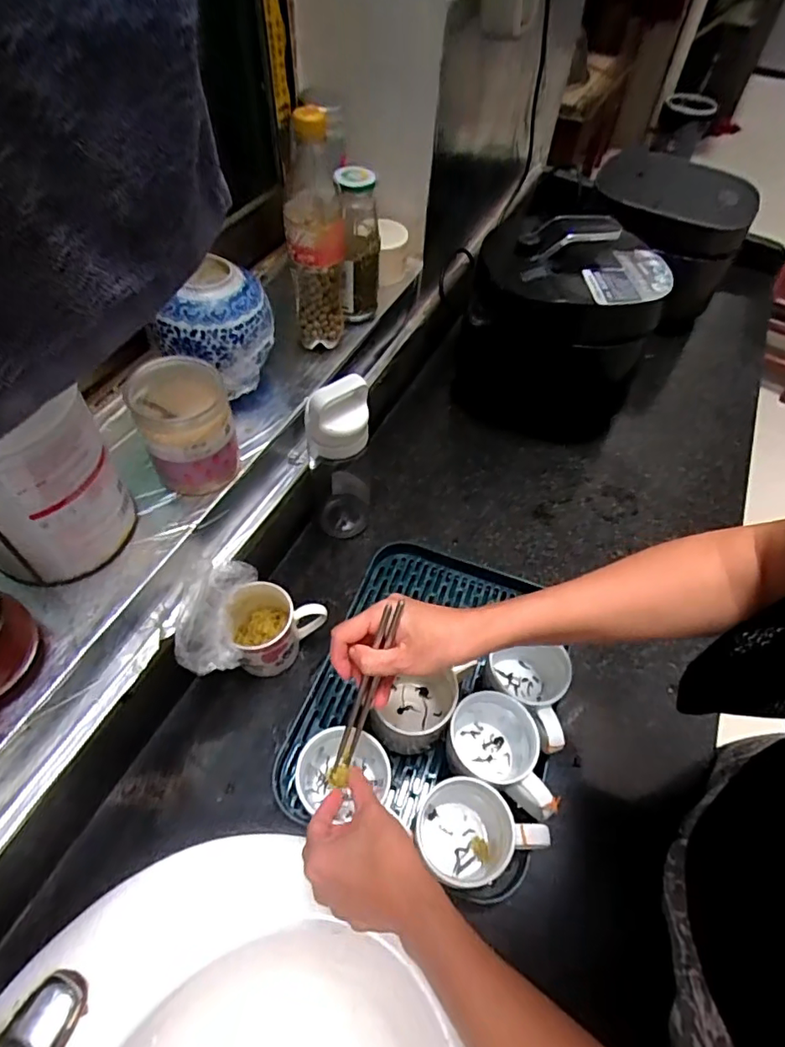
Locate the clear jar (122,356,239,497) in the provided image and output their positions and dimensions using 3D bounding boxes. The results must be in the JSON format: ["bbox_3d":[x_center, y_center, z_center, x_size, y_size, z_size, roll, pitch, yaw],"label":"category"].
[{"bbox_3d":[-0.195,-0.089,0.518,0.081,0.109,0.078,1,54,-2],"label":"clear jar"}]

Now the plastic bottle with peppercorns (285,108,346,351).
[{"bbox_3d":[-0.084,-0.311,0.587,0.058,0.235,0.079,-4,54,-5],"label":"plastic bottle with peppercorns"}]

